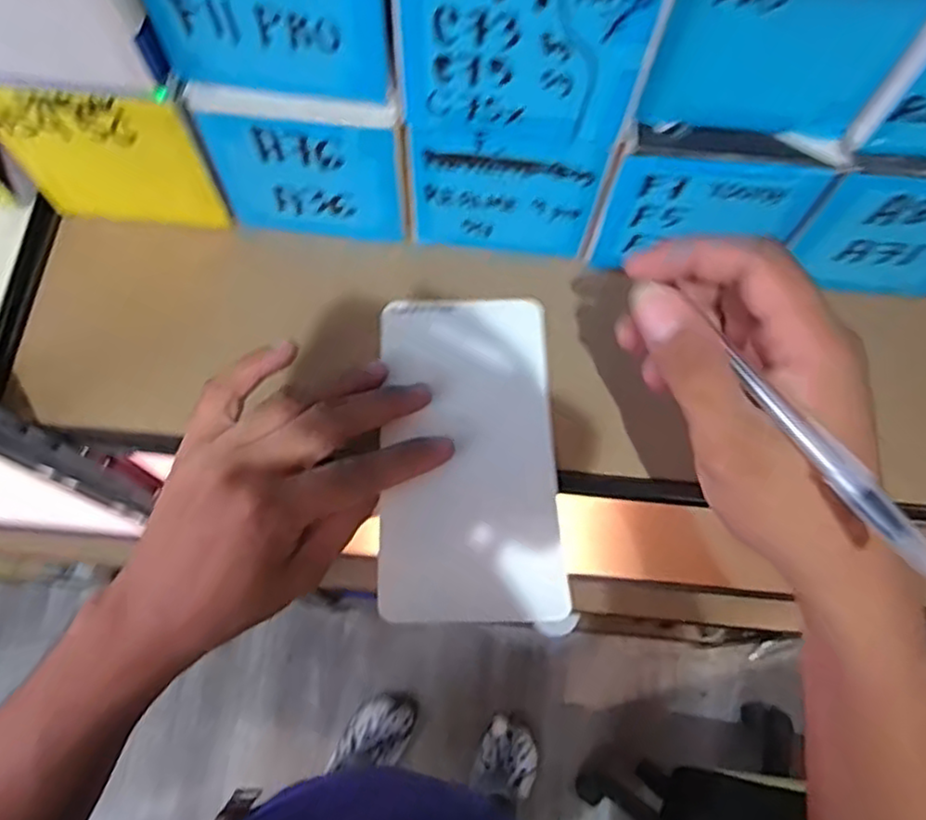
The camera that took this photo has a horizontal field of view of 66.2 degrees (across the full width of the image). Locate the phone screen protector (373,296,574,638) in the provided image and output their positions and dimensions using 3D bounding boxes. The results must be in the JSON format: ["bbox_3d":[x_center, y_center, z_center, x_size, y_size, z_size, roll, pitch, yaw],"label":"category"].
[{"bbox_3d":[0.003,0.020,0.348,0.082,0.009,0.169,-1,63,-3],"label":"phone screen protector"}]

